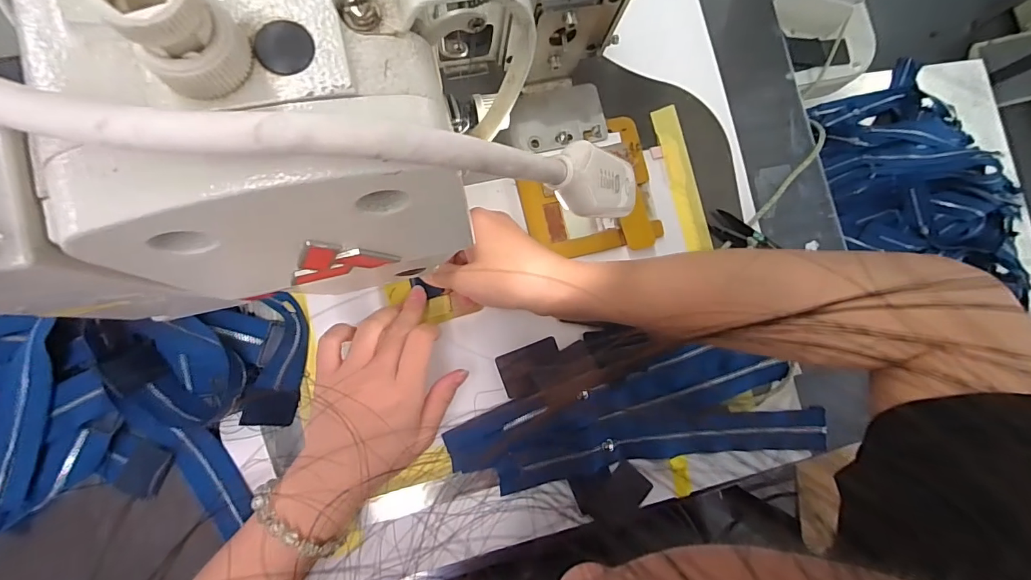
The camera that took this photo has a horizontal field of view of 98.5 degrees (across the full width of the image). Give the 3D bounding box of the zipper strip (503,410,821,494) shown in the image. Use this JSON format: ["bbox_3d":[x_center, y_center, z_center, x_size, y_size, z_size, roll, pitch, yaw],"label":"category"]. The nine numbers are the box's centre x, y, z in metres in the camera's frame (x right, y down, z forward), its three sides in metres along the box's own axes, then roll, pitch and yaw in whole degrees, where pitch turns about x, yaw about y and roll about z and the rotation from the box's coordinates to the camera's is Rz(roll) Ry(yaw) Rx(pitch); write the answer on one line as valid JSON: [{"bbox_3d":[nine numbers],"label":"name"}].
[{"bbox_3d":[0.130,0.127,0.373,0.287,0.011,0.047,-4,85,-8],"label":"zipper strip"}]

